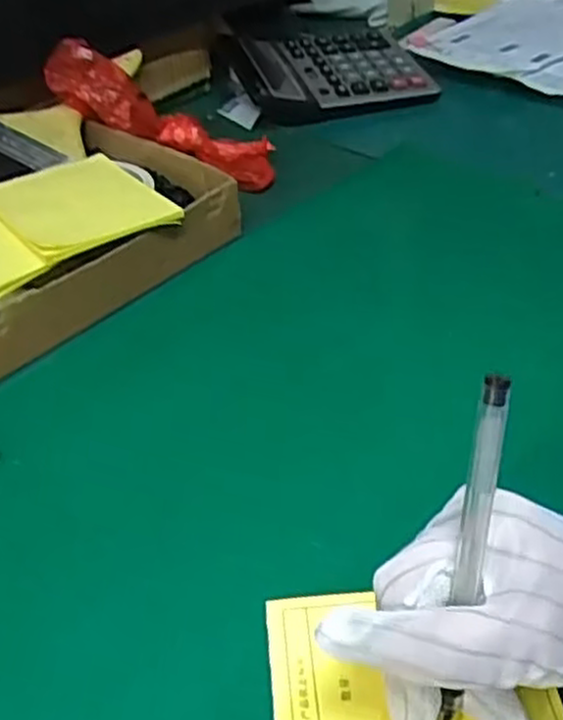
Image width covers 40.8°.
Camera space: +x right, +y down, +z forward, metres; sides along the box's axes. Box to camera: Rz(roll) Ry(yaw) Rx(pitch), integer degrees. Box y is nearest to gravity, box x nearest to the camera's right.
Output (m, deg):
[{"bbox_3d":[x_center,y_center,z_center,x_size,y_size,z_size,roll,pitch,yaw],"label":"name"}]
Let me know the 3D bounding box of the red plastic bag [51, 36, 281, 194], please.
[{"bbox_3d":[-0.096,-0.194,0.611,0.198,0.055,0.049,25,41,-6],"label":"red plastic bag"}]

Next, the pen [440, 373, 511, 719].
[{"bbox_3d":[0.062,0.070,0.250,0.009,0.139,0.007,8,20,15],"label":"pen"}]

